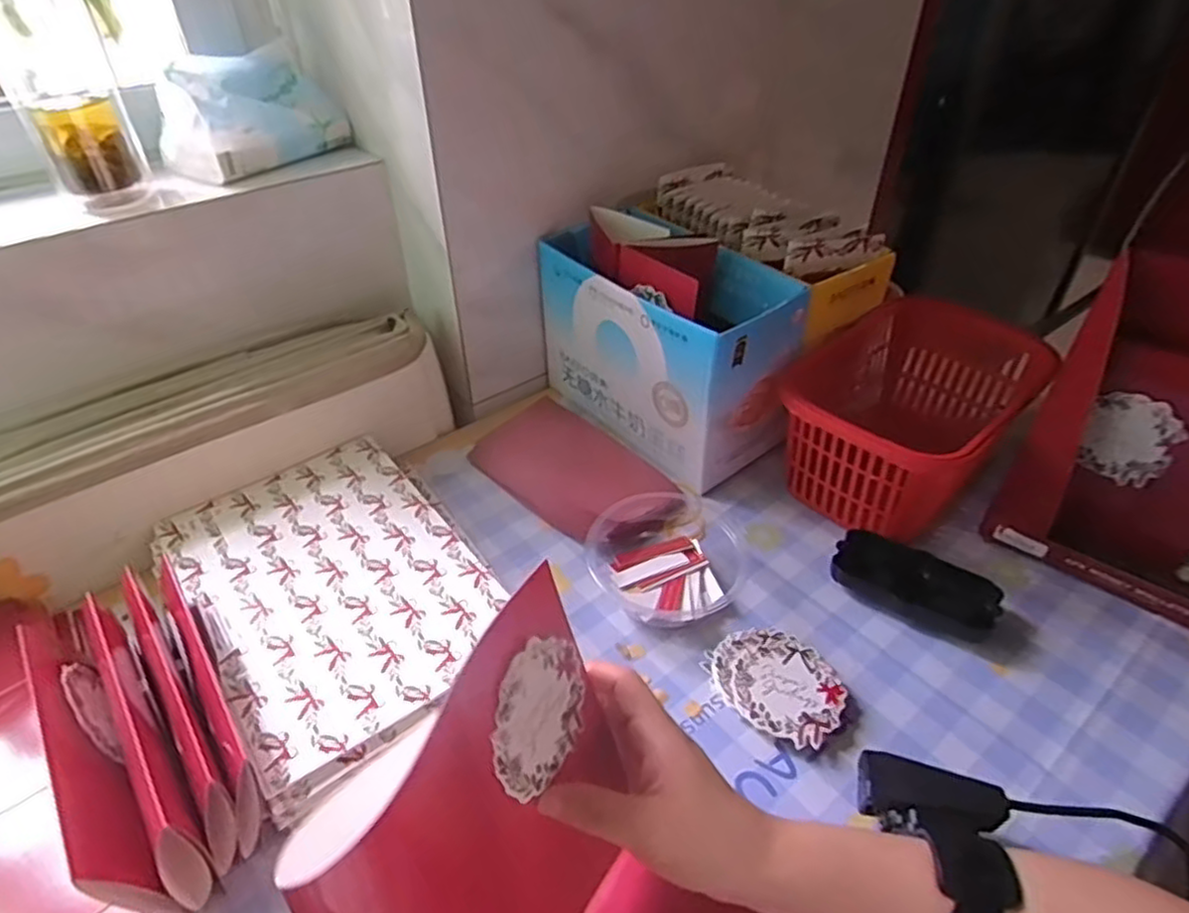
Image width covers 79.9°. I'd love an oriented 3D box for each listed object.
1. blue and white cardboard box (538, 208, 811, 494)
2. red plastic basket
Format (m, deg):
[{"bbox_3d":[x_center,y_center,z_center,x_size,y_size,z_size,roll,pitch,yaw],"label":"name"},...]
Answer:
[{"bbox_3d":[0.060,-0.100,0.644,0.114,0.159,0.224,-29,48,-29],"label":"blue and white cardboard box"},{"bbox_3d":[0.260,-0.028,0.603,0.145,0.126,0.238,30,48,30],"label":"red plastic basket"}]

